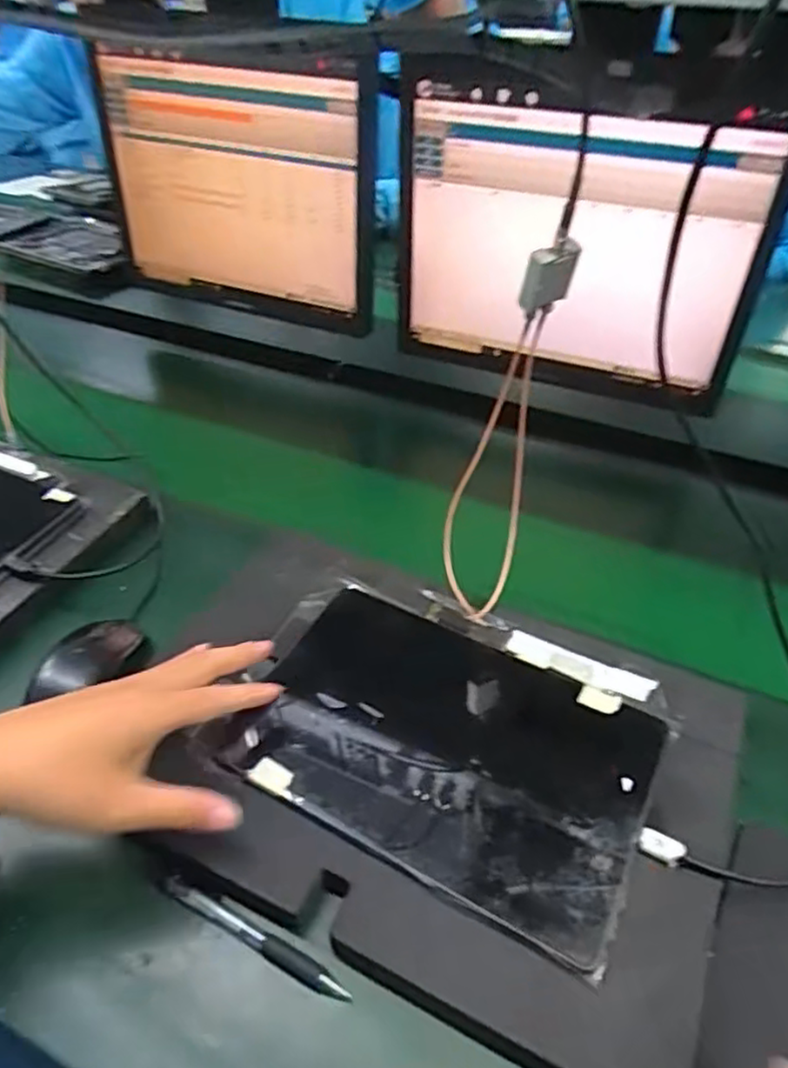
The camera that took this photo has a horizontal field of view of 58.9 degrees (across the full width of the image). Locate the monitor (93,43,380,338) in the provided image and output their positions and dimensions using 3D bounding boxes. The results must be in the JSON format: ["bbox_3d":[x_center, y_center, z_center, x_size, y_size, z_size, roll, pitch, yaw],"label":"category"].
[{"bbox_3d":[-0.186,-0.408,0.836,0.355,0.271,0.068,18,43,16],"label":"monitor"}]

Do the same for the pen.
[{"bbox_3d":[-0.078,0.226,0.392,0.120,0.008,0.011,20,44,20],"label":"pen"}]

